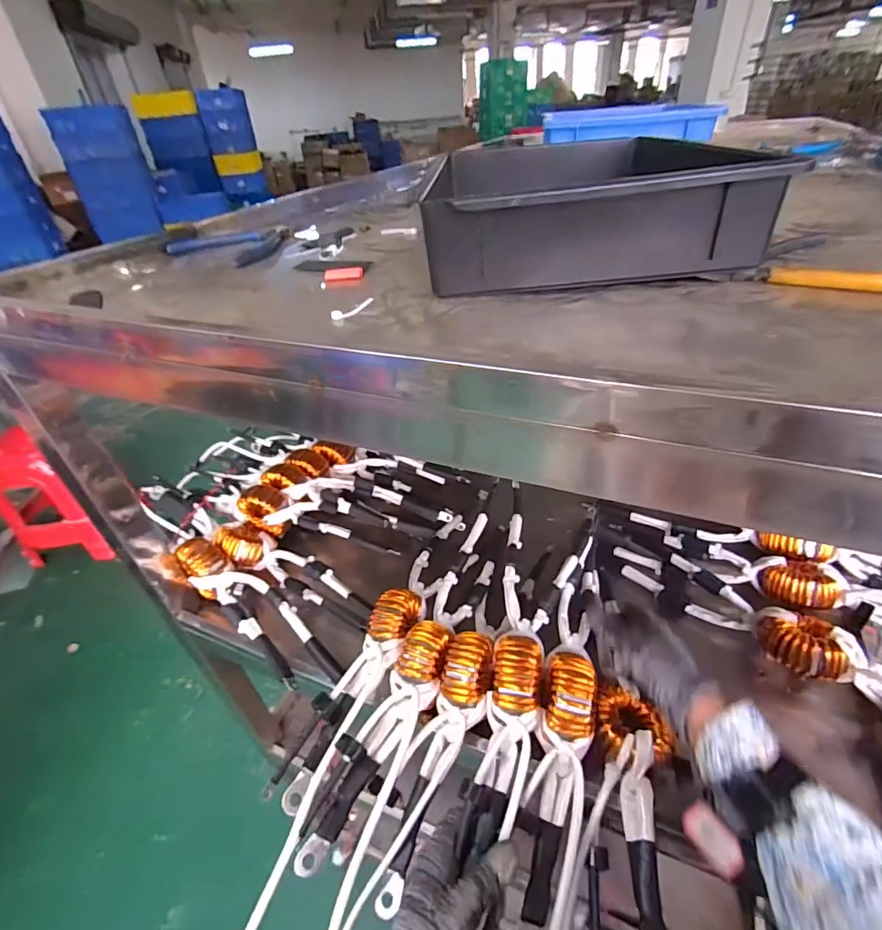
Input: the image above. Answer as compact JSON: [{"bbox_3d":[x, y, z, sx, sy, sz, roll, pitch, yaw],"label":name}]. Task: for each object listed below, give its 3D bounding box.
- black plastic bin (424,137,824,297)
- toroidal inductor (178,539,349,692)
[{"bbox_3d":[0.114,-0.253,0.439,0.238,0.063,0.375,-2,38,4],"label":"black plastic bin"},{"bbox_3d":[-0.215,0.170,0.543,0.262,0.083,0.058,24,46,32],"label":"toroidal inductor"}]

